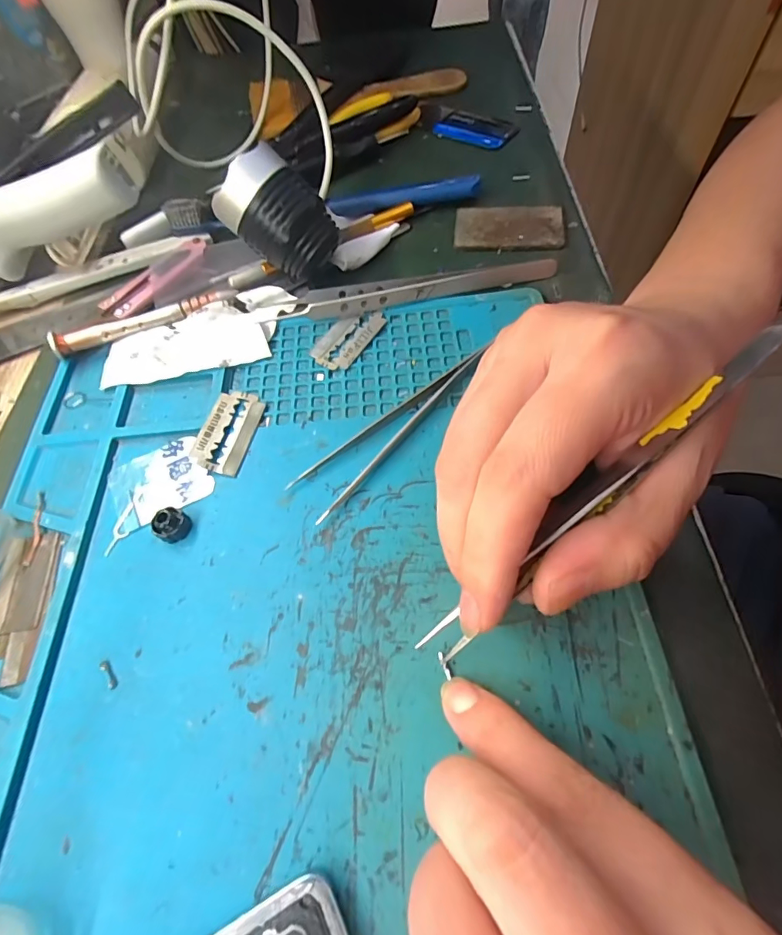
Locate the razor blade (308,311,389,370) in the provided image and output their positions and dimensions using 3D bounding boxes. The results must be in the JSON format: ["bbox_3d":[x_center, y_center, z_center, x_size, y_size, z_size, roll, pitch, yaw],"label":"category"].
[{"bbox_3d":[-0.022,-0.066,0.233,0.024,0.004,0.041,27,65,18],"label":"razor blade"}]

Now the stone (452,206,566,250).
[{"bbox_3d":[0.068,-0.138,0.267,0.060,0.004,0.036,6,60,8],"label":"stone"}]

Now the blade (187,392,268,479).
[{"bbox_3d":[-0.073,-0.017,0.208,0.023,0.004,0.042,14,61,1],"label":"blade"}]

